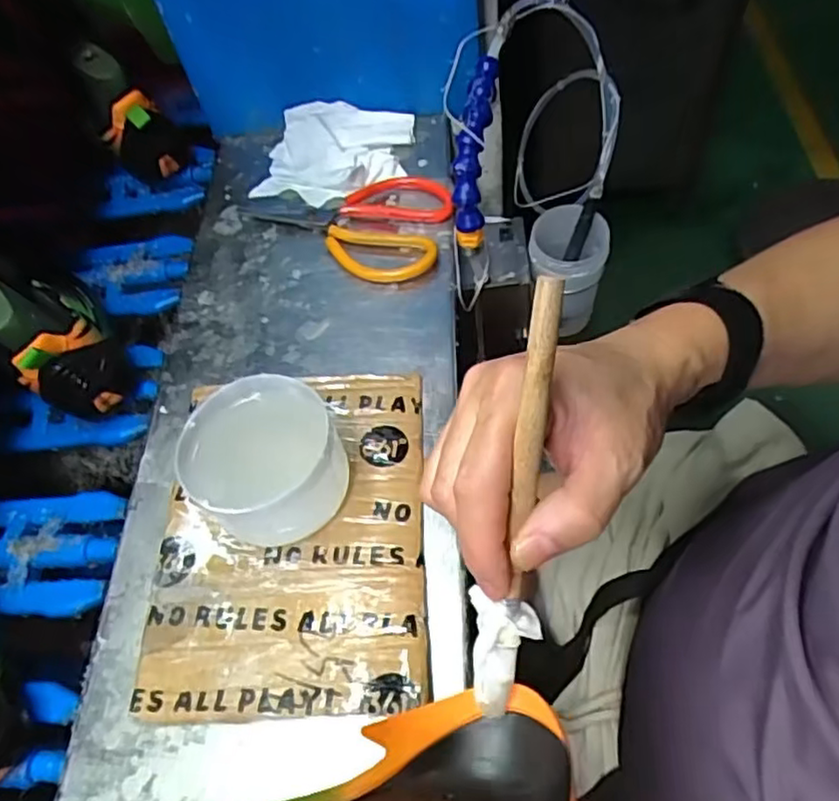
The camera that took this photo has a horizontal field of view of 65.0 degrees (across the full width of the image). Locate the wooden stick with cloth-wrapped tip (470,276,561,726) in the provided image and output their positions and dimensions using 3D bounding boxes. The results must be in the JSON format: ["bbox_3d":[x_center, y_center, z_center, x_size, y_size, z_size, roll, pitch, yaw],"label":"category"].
[{"bbox_3d":[0.038,0.044,0.254,0.027,0.181,0.014,6,19,7],"label":"wooden stick with cloth-wrapped tip"}]

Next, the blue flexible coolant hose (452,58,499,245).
[{"bbox_3d":[0.045,-0.204,0.544,0.027,0.036,0.149,7,103,8],"label":"blue flexible coolant hose"}]

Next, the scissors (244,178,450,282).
[{"bbox_3d":[-0.073,-0.164,0.600,0.195,0.021,0.124,11,59,10],"label":"scissors"}]

